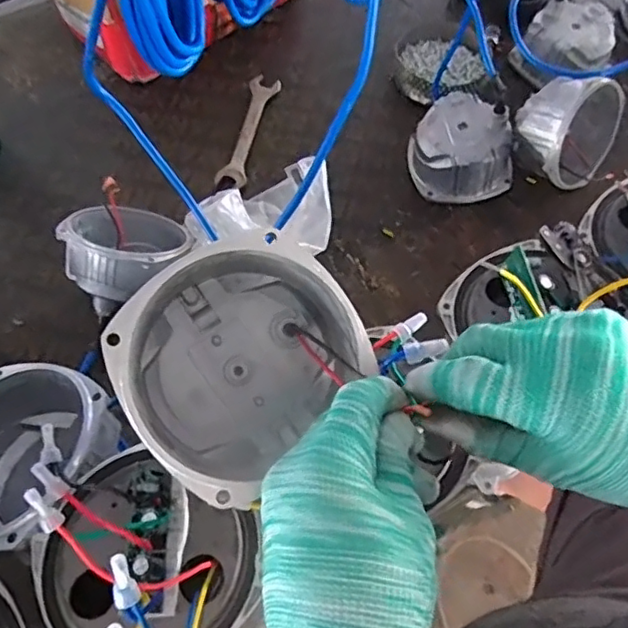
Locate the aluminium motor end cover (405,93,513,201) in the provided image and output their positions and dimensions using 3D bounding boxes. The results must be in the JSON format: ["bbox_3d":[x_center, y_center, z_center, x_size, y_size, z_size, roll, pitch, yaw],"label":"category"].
[{"bbox_3d":[0.195,-0.215,0.770,0.126,0.087,0.125,-11,62,-6],"label":"aluminium motor end cover"}]

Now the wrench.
[{"bbox_3d":[-0.093,-0.264,0.839,0.044,0.010,0.217,11,62,6],"label":"wrench"}]

